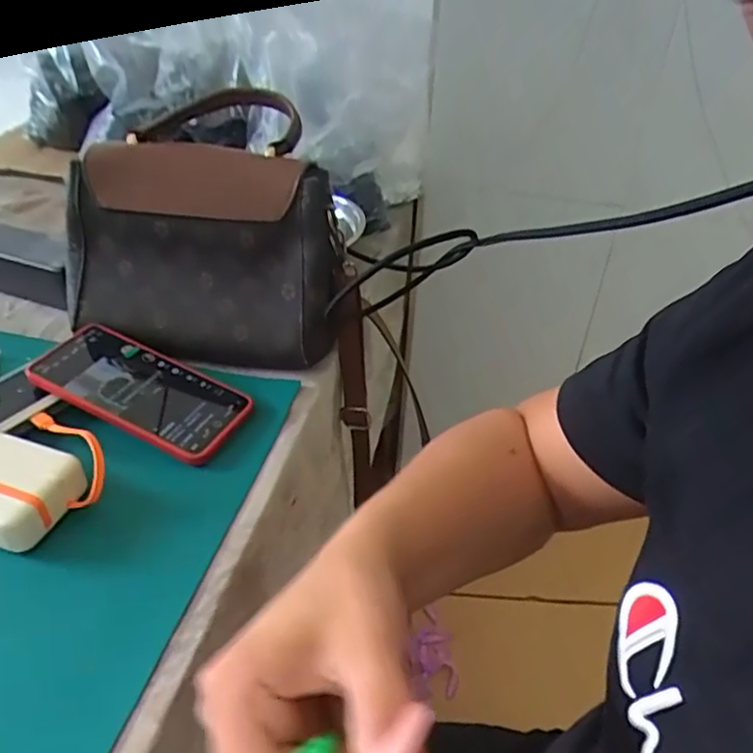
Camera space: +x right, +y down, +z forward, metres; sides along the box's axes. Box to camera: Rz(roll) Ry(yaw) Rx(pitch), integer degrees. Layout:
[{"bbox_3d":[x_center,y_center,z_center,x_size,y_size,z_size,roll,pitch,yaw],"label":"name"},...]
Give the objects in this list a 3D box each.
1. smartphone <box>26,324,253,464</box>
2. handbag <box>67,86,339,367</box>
[{"bbox_3d":[-0.181,0.008,0.500,0.157,0.010,0.076,26,47,10],"label":"smartphone"},{"bbox_3d":[-0.137,-0.112,0.530,0.214,0.181,0.101,6,38,4],"label":"handbag"}]

